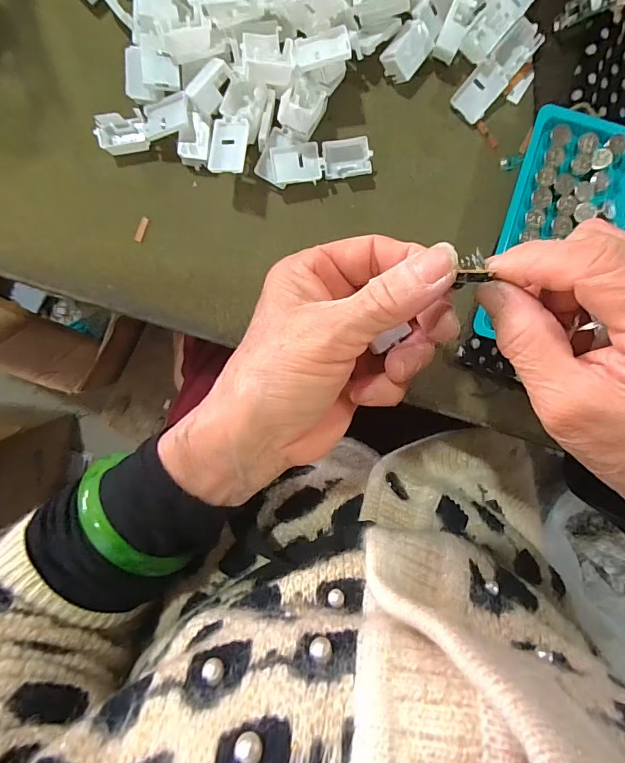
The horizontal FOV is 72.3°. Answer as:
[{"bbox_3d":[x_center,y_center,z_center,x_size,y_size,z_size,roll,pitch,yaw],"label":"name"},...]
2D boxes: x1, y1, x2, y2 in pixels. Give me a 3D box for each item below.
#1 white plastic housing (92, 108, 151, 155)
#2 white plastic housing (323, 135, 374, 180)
[{"bbox_3d":[-0.107,-0.142,0.244,0.026,0.011,0.020,-3,96,-1],"label":"white plastic housing"},{"bbox_3d":[0.020,-0.129,0.245,0.027,0.011,0.021,-3,96,-1],"label":"white plastic housing"}]

